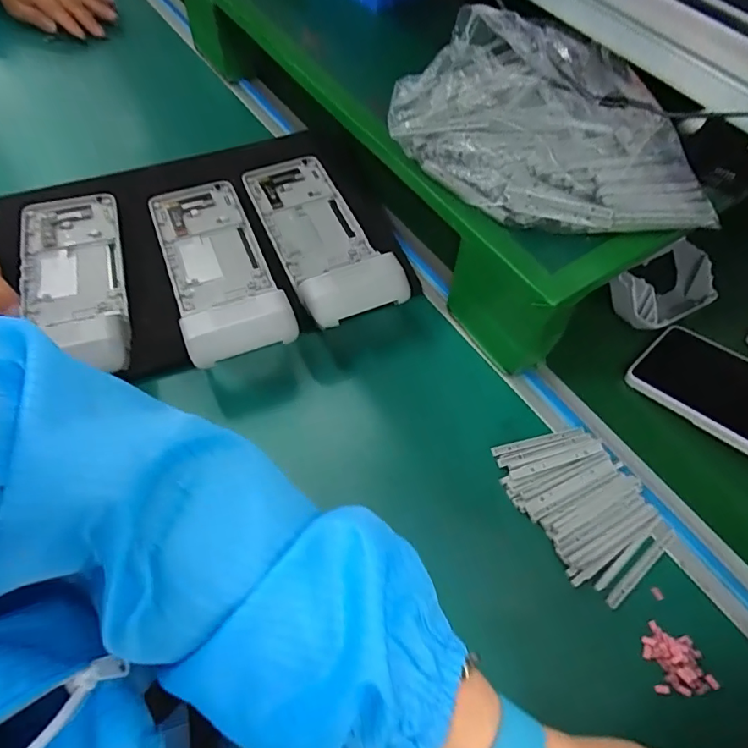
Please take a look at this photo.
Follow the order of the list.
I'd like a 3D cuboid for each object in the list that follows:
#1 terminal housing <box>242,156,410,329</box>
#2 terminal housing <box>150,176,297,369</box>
[{"bbox_3d":[-0.050,-0.129,0.456,0.082,0.048,0.216,-20,57,-11],"label":"terminal housing"},{"bbox_3d":[-0.133,-0.098,0.431,0.079,0.042,0.210,-20,57,-11],"label":"terminal housing"}]

